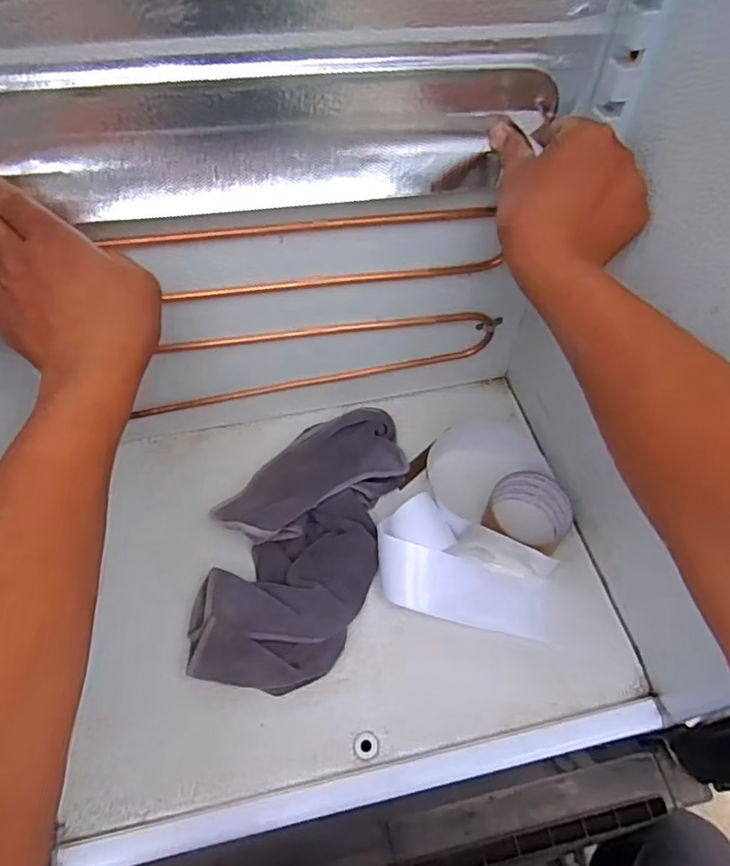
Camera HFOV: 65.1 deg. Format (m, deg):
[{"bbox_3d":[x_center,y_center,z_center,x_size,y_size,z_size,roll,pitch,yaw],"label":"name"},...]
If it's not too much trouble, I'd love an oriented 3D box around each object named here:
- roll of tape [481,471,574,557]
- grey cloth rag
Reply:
[{"bbox_3d":[0.168,0.084,0.589,0.082,0.046,0.078,0,56,0],"label":"roll of tape"},{"bbox_3d":[-0.055,0.097,0.565,0.145,0.077,0.303,19,58,12],"label":"grey cloth rag"}]

